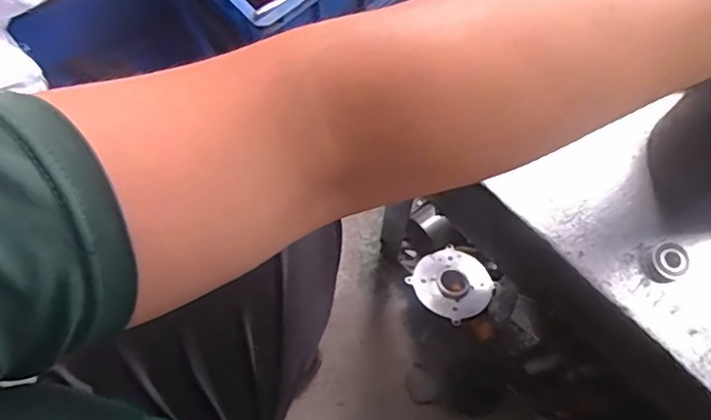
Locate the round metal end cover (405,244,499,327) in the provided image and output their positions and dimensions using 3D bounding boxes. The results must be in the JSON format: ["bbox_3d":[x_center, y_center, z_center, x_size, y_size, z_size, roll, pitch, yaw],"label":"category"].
[{"bbox_3d":[0.151,0.118,0.910,0.118,0.025,0.118,1,53,-2],"label":"round metal end cover"}]

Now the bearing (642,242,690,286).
[{"bbox_3d":[0.274,0.047,0.513,0.034,0.014,0.029,-30,72,-12],"label":"bearing"}]

